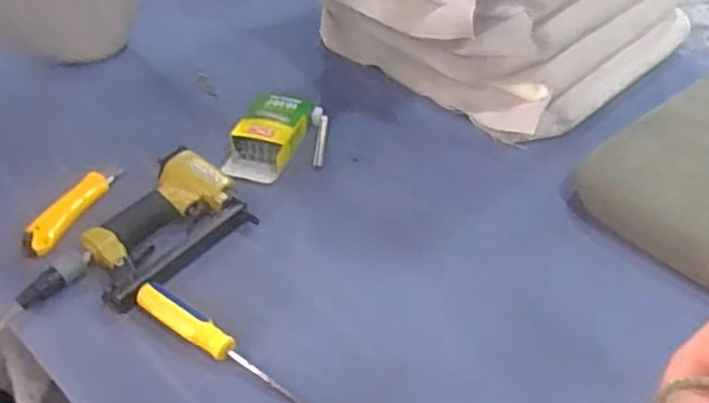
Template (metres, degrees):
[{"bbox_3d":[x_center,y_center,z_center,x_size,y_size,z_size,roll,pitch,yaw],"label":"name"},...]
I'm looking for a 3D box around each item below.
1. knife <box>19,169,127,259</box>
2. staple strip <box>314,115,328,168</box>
[{"bbox_3d":[-0.332,0.004,0.763,0.031,0.016,0.153,14,44,14],"label":"knife"},{"bbox_3d":[-0.043,-0.080,0.859,0.013,0.004,0.090,3,53,2],"label":"staple strip"}]

